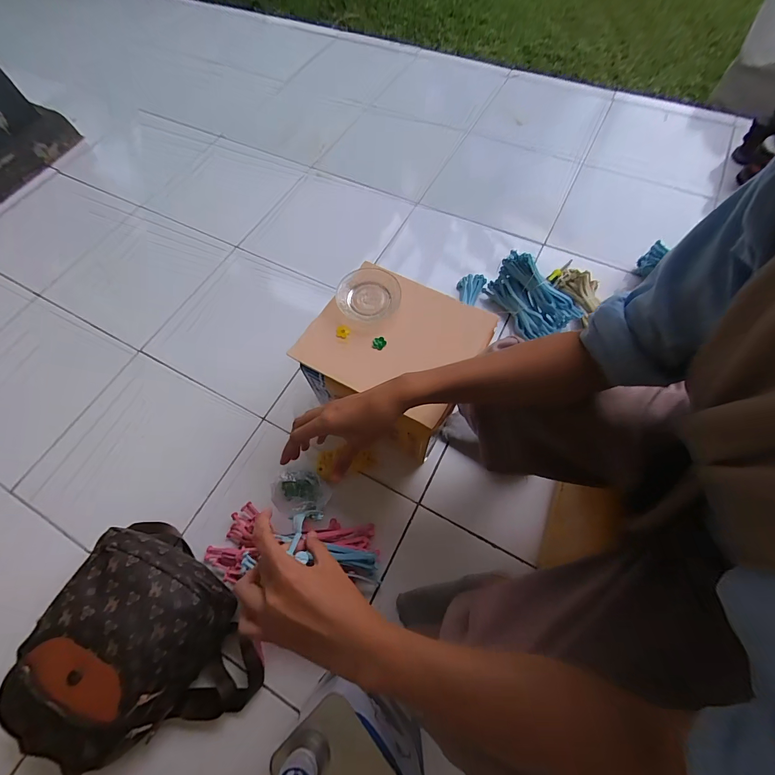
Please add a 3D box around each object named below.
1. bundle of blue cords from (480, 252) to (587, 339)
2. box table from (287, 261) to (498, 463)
[{"bbox_3d":[0.348,-0.223,0.843,0.123,0.096,0.214,-36,69,-12],"label":"bundle of blue cords"},{"bbox_3d":[0.014,-0.041,0.699,0.266,0.254,0.250,29,71,15],"label":"box table"}]

